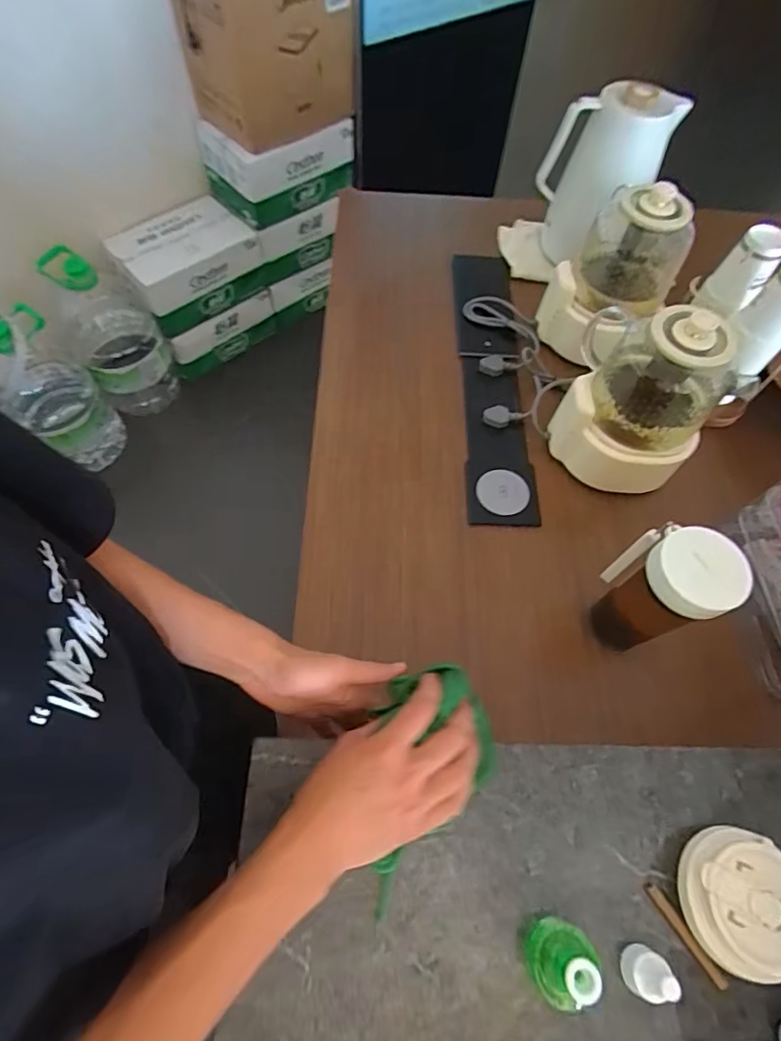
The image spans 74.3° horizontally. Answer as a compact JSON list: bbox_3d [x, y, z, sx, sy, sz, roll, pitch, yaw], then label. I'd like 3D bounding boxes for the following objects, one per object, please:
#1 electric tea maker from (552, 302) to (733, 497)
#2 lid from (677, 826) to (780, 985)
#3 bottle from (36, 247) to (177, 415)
[{"bbox_3d":[0.321,-0.175,0.653,0.170,0.213,0.184,28,65,11],"label":"electric tea maker"},{"bbox_3d":[0.247,0.268,0.365,0.082,0.039,0.080,1,63,-2],"label":"lid"},{"bbox_3d":[-0.768,-0.505,1.426,0.240,0.470,0.180,-26,67,-15],"label":"bottle"}]

